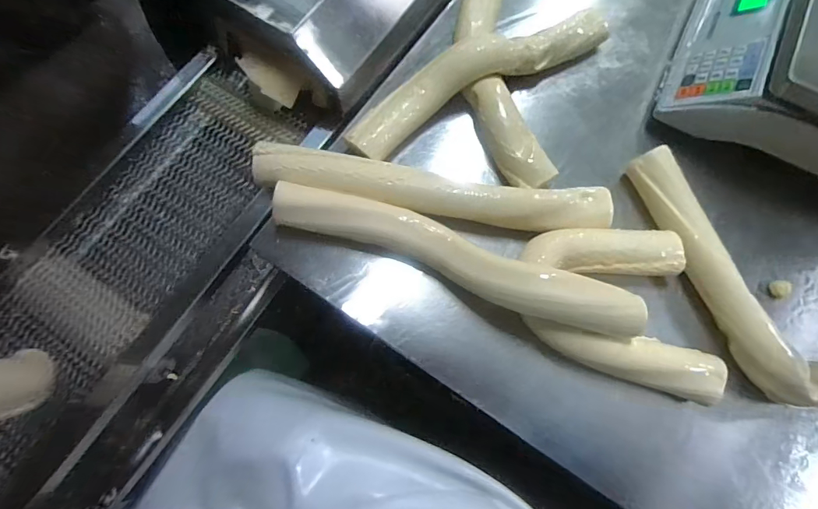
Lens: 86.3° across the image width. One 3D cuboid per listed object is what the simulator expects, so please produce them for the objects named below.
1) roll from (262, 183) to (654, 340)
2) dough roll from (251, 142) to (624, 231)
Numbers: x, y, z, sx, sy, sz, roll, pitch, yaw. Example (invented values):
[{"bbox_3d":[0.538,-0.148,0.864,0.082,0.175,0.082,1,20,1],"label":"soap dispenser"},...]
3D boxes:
[{"bbox_3d":[0.042,0.002,0.457,0.379,0.058,0.054,20,73,5],"label":"roll"},{"bbox_3d":[0.024,-0.067,0.487,0.399,0.060,0.064,9,73,0],"label":"dough roll"}]

